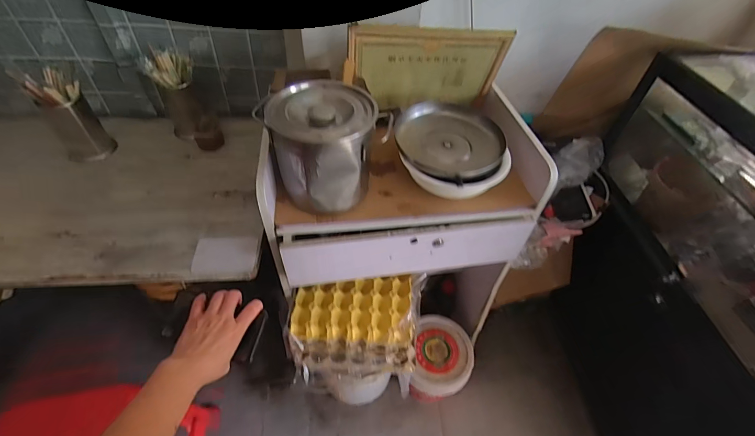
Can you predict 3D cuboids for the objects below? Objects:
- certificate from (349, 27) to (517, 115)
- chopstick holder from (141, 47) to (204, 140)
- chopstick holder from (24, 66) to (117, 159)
[{"bbox_3d":[0.113,-0.354,0.862,0.373,0.204,0.028,-2,59,-8],"label":"certificate"},{"bbox_3d":[-0.548,-0.340,0.981,0.111,0.208,0.101,-17,51,-18],"label":"chopstick holder"},{"bbox_3d":[-0.783,-0.254,0.904,0.093,0.207,0.106,30,53,21],"label":"chopstick holder"}]

